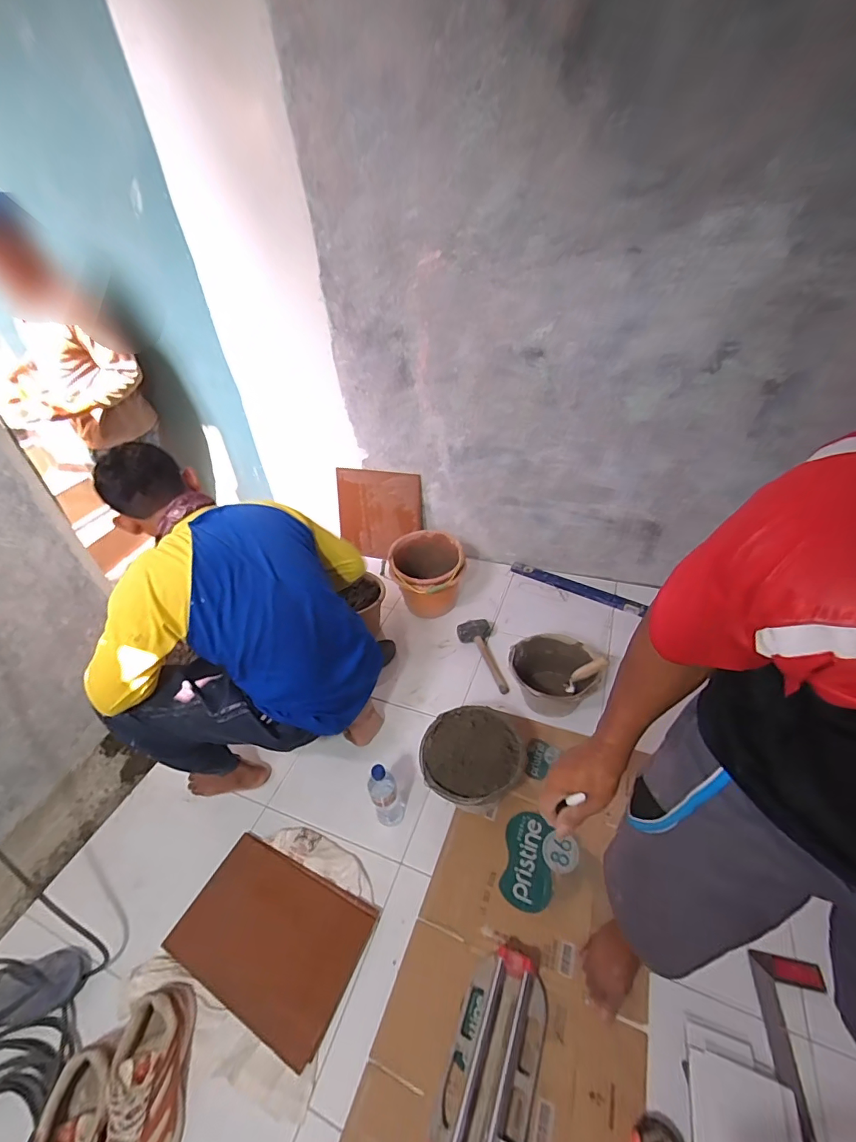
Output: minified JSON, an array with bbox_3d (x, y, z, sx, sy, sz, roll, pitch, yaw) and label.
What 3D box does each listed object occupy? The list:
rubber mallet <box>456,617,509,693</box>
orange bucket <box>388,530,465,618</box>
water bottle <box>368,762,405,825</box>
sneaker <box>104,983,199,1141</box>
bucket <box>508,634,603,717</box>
[{"bbox_3d":[0.188,0.275,1.501,0.116,0.056,0.293,-14,38,-8],"label":"rubber mallet"},{"bbox_3d":[0.002,0.023,1.707,0.260,0.215,0.323,-9,38,-1],"label":"orange bucket"},{"bbox_3d":[-0.107,0.531,1.088,0.073,0.225,0.063,-21,40,-16],"label":"water bottle"},{"bbox_3d":[-0.484,0.890,0.766,0.092,0.098,0.278,-10,38,-3],"label":"sneaker"},{"bbox_3d":[0.379,0.322,1.346,0.258,0.155,0.230,-2,38,8],"label":"bucket"}]

